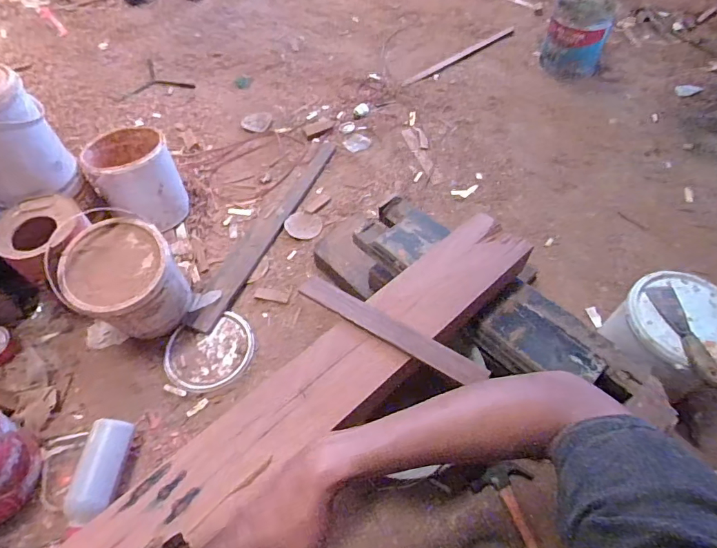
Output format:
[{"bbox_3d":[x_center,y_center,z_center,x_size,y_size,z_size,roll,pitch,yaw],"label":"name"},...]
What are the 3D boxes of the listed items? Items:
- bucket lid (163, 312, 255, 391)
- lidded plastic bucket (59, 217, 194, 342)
[{"bbox_3d":[-0.302,0.160,0.912,0.173,0.018,0.148,-18,56,-11],"label":"bucket lid"},{"bbox_3d":[-0.434,0.028,0.872,0.177,0.202,0.180,-1,54,1],"label":"lidded plastic bucket"}]

